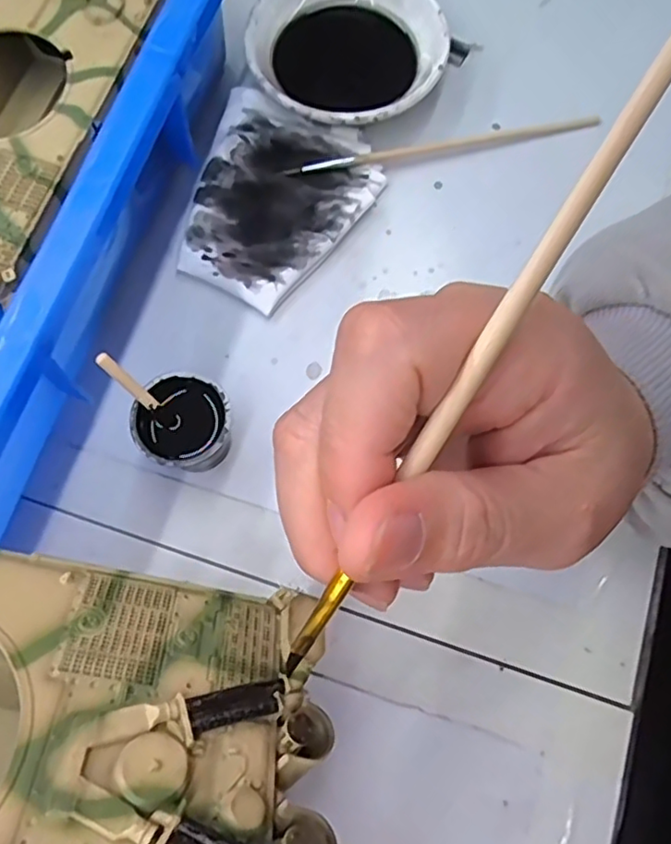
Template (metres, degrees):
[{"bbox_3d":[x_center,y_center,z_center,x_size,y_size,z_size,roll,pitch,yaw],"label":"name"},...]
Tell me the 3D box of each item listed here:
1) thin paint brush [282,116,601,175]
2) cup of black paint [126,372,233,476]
[{"bbox_3d":[0.056,-0.136,0.307,0.159,0.009,0.008,-13,75,-4],"label":"thin paint brush"},{"bbox_3d":[-0.060,0.003,0.255,0.034,0.035,0.036,0,74,0],"label":"cup of black paint"}]

